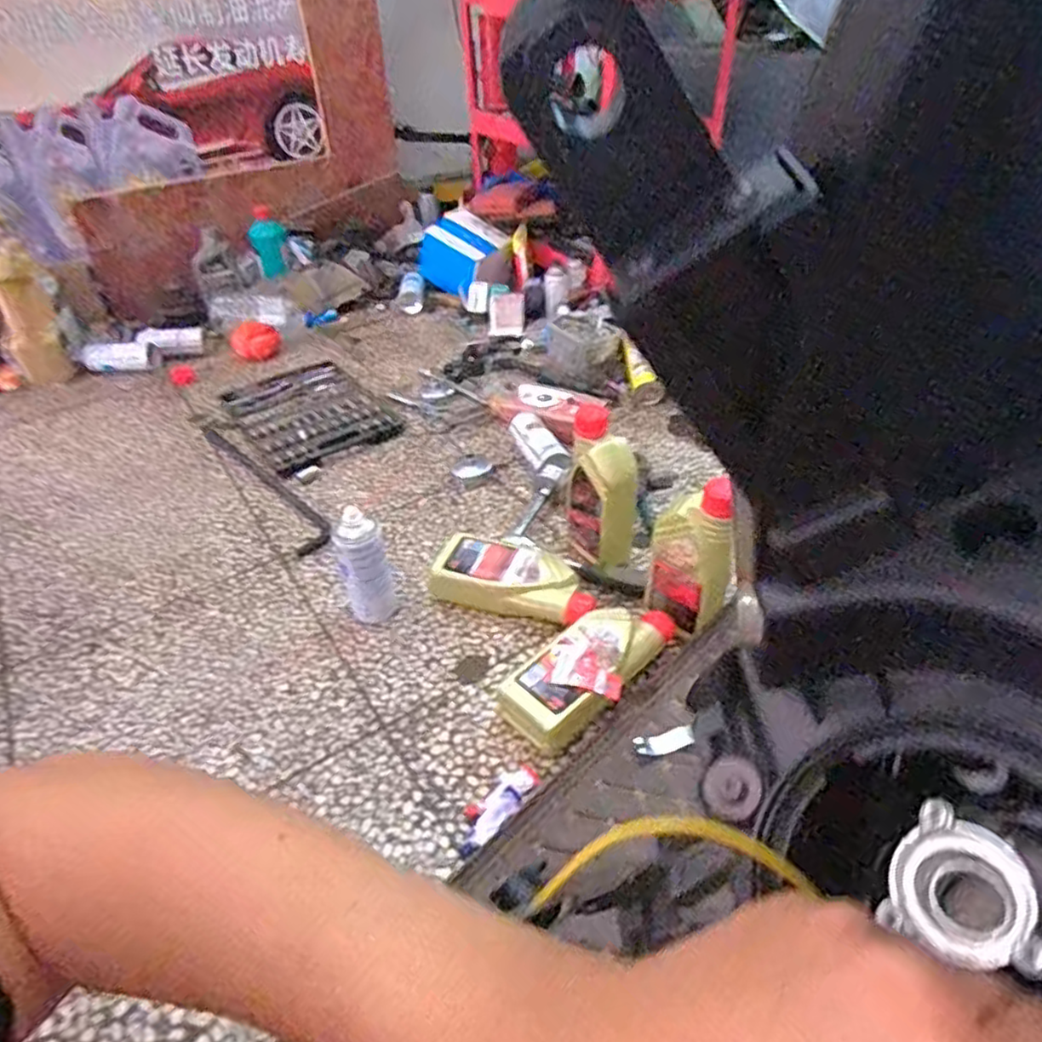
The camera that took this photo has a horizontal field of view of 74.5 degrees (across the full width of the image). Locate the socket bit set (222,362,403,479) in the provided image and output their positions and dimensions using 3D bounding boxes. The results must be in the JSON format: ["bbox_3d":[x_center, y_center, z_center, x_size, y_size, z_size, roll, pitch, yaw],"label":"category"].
[{"bbox_3d":[-0.447,-0.226,1.441,0.268,0.039,0.382,-29,47,-24],"label":"socket bit set"}]

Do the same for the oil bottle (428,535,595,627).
[{"bbox_3d":[-0.012,0.085,0.995,0.242,0.072,0.086,12,42,17],"label":"oil bottle"}]

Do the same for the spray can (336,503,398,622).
[{"bbox_3d":[-0.220,0.060,0.953,0.065,0.177,0.067,-16,41,-15],"label":"spray can"}]

